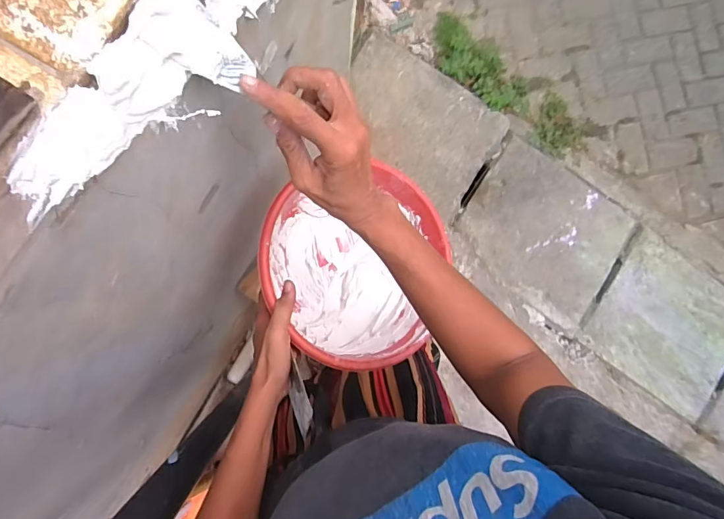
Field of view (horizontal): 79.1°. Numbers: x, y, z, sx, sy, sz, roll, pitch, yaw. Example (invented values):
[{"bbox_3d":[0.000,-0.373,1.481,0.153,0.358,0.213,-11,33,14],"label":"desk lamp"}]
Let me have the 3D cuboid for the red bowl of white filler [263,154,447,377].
[{"bbox_3d":[-0.013,0.007,0.555,0.228,0.114,0.246,28,70,-10],"label":"red bowl of white filler"}]

